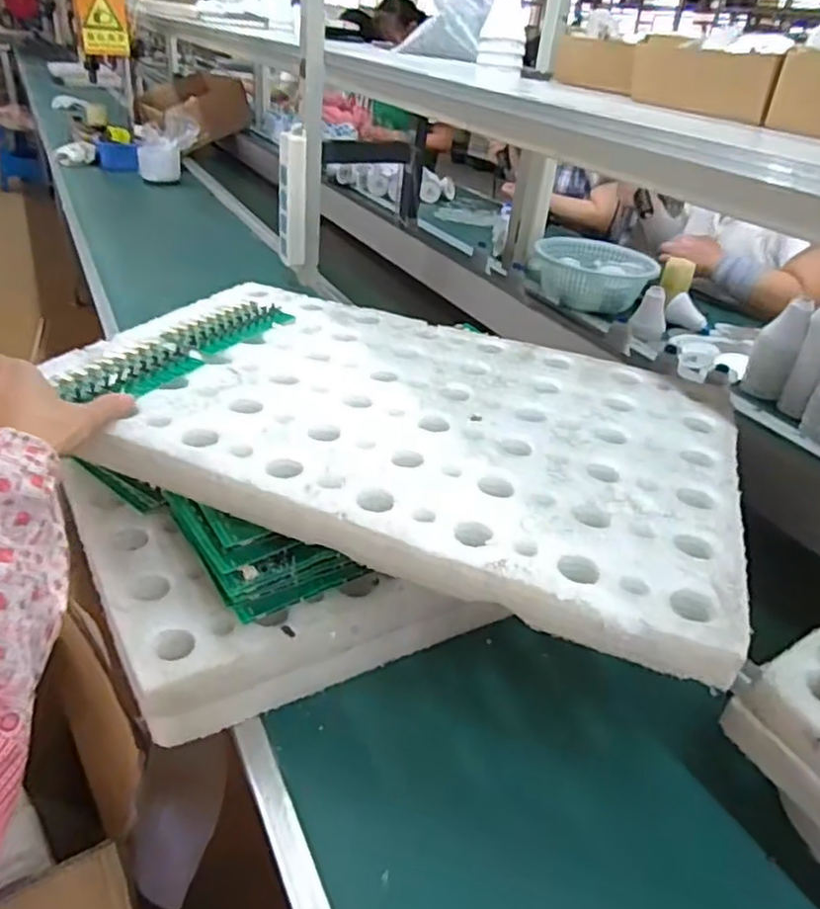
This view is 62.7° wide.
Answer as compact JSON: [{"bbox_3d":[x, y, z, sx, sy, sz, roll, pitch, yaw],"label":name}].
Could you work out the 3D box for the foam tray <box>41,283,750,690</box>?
[{"bbox_3d":[0.005,-0.034,0.576,0.519,0.038,0.372,16,33,15],"label":"foam tray"}]

